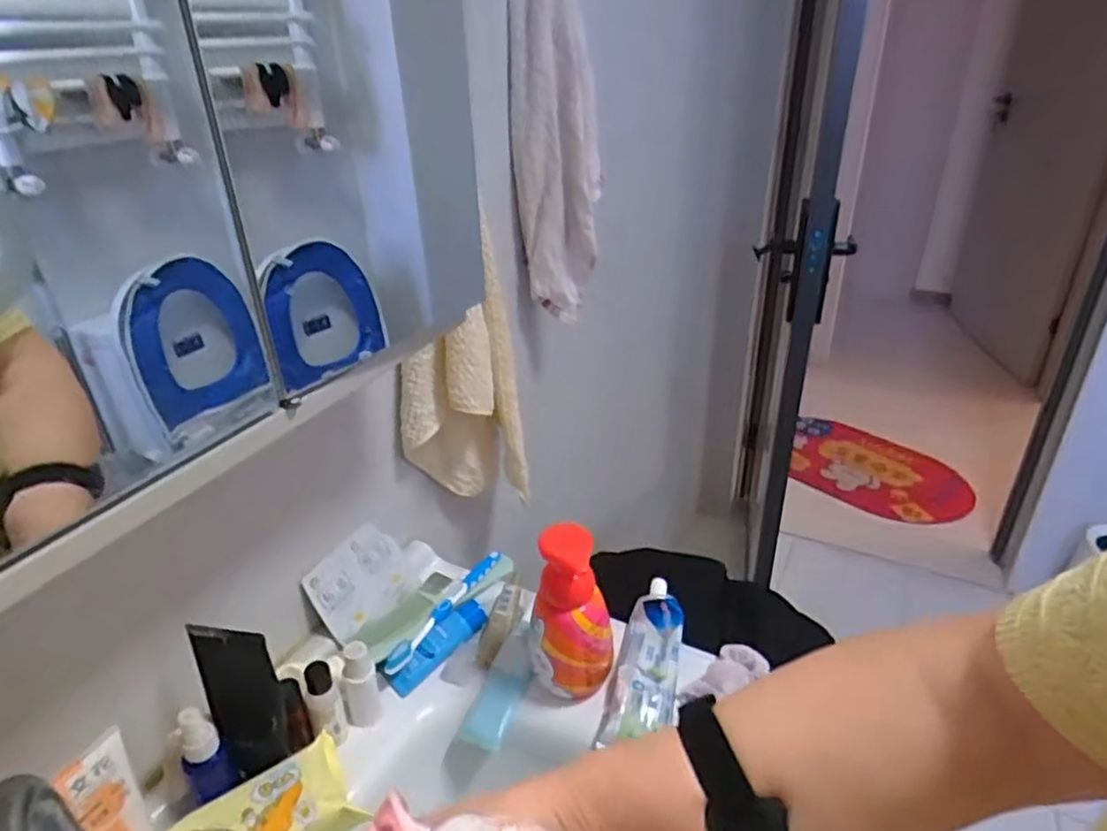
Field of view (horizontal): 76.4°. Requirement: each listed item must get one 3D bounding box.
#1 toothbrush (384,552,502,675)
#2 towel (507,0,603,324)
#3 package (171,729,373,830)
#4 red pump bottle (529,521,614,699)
[{"bbox_3d":[-0.104,0.186,0.691,0.024,0.017,0.172,12,32,24],"label":"toothbrush"},{"bbox_3d":[0.001,-0.366,0.804,0.098,0.486,0.080,1,29,5],"label":"towel"},{"bbox_3d":[-0.207,0.294,0.506,0.130,0.034,0.075,-23,36,-33],"label":"package"},{"bbox_3d":[0.014,0.164,0.592,0.067,0.147,0.050,-1,29,1],"label":"red pump bottle"}]

